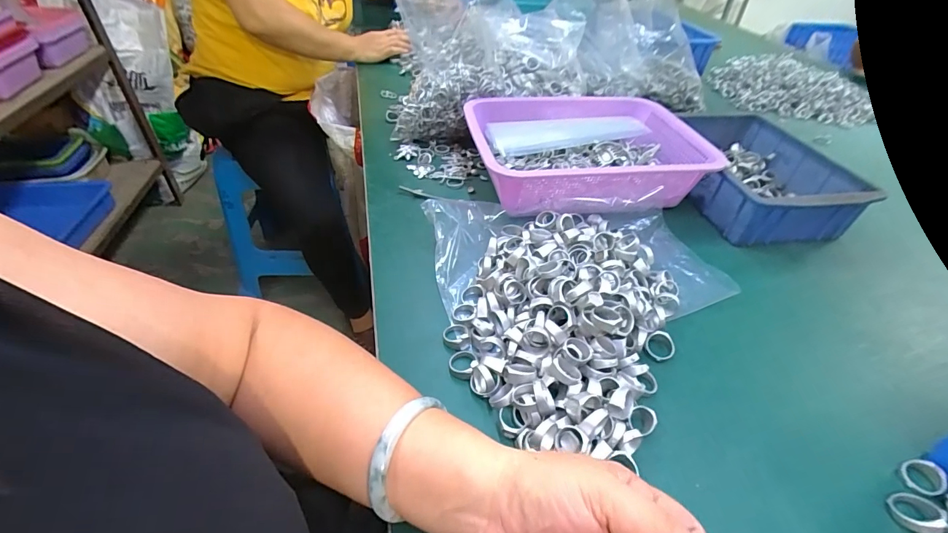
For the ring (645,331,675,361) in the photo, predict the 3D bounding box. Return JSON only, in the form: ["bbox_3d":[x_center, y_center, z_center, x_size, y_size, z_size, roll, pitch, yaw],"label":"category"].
[{"bbox_3d":[0.170,0.073,0.381,0.027,0.012,0.024,-10,44,-14],"label":"ring"}]

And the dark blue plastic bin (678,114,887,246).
[{"bbox_3d":[0.379,-0.131,0.578,0.174,0.071,0.245,-6,43,-11],"label":"dark blue plastic bin"}]

